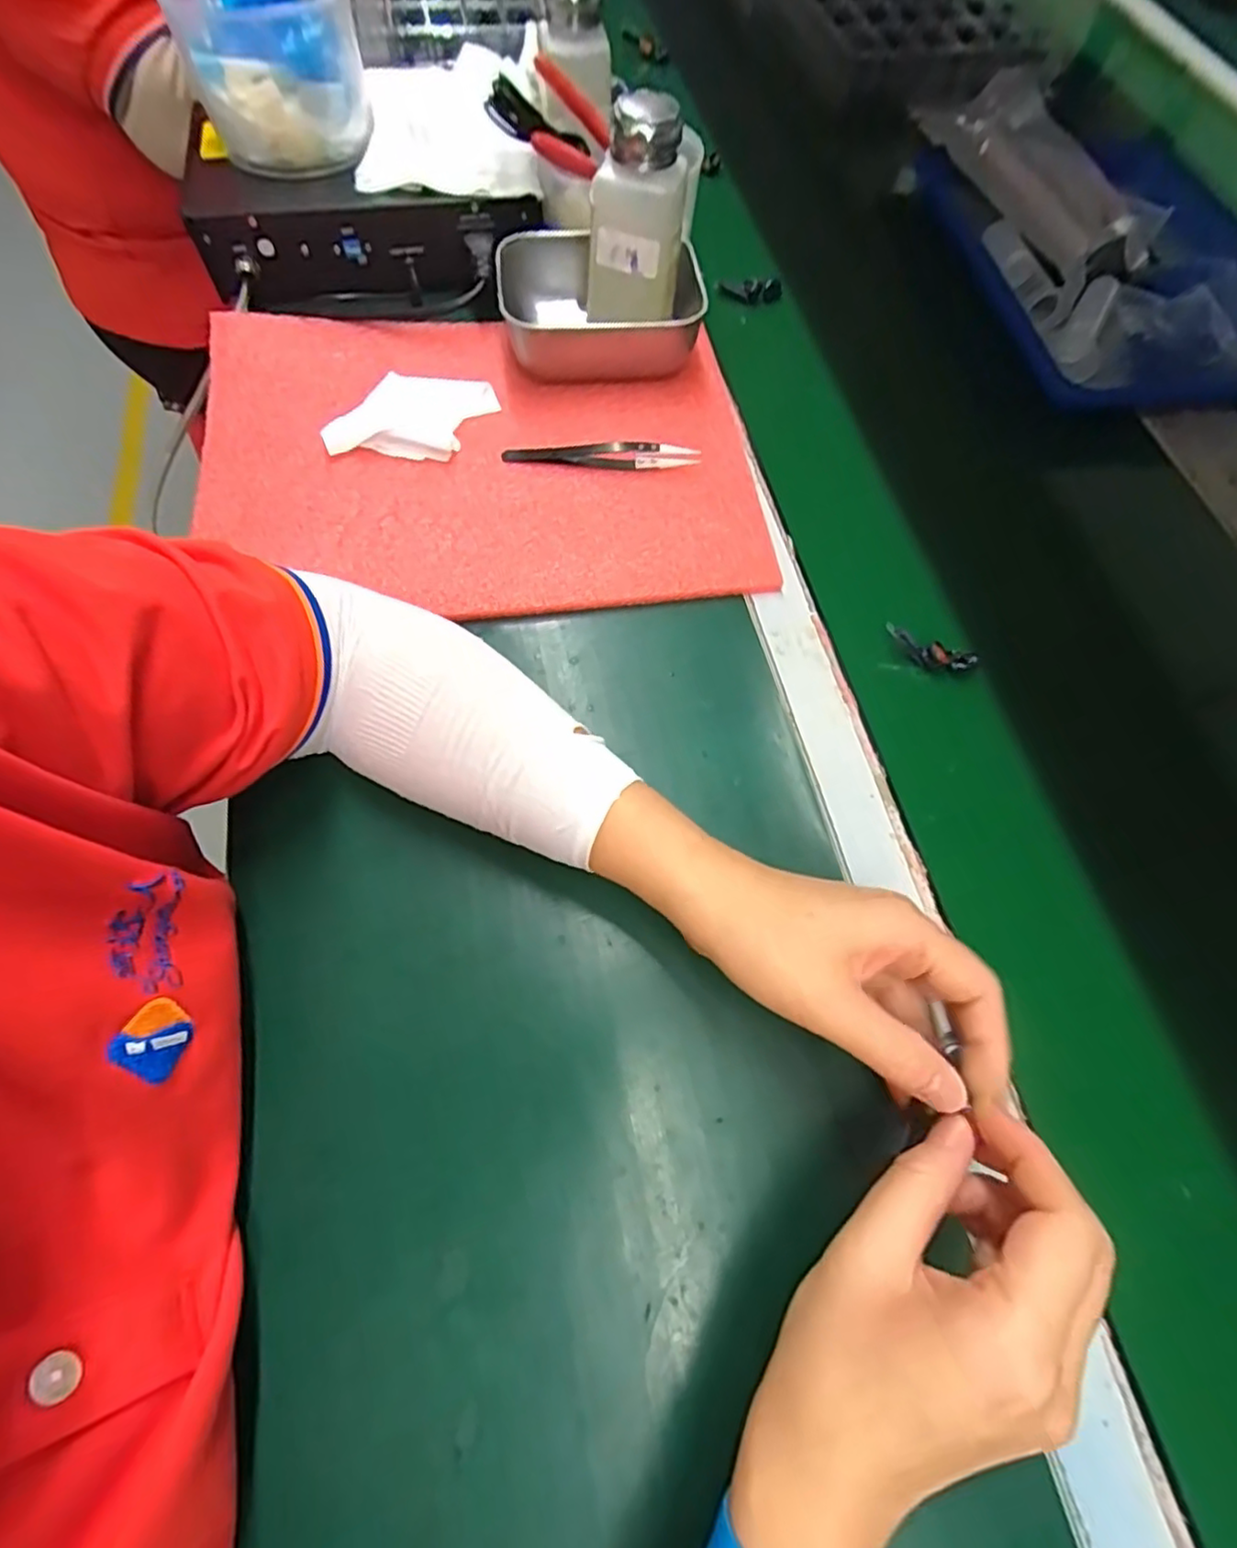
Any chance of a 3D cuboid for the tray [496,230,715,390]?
[{"bbox_3d":[-0.011,-0.317,0.442,0.138,0.039,0.101,-4,67,-3],"label":"tray"}]

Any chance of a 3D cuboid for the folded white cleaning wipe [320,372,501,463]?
[{"bbox_3d":[-0.132,-0.233,0.422,0.069,0.007,0.092,26,68,9],"label":"folded white cleaning wipe"}]

